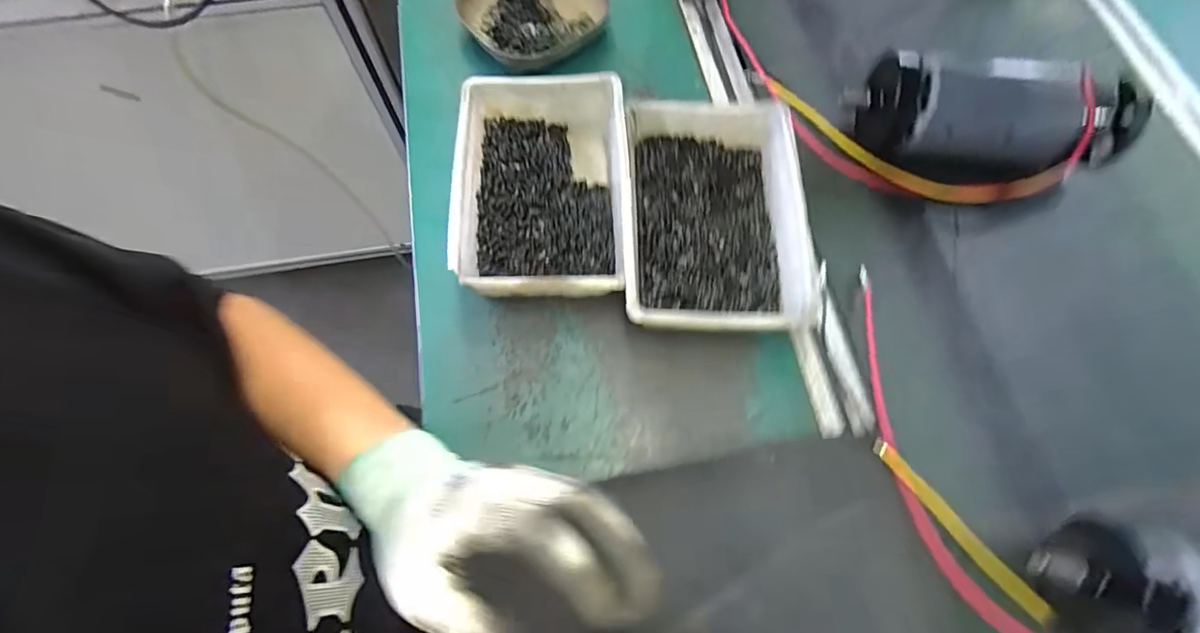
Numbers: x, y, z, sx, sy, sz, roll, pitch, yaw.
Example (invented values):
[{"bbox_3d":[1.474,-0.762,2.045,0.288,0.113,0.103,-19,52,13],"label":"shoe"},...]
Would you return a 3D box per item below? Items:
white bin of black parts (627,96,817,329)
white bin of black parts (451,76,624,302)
[{"bbox_3d":[0.097,-0.080,0.430,0.151,0.049,0.203,2,69,0],"label":"white bin of black parts"},{"bbox_3d":[-0.049,-0.108,0.443,0.140,0.052,0.202,-2,69,-1],"label":"white bin of black parts"}]

